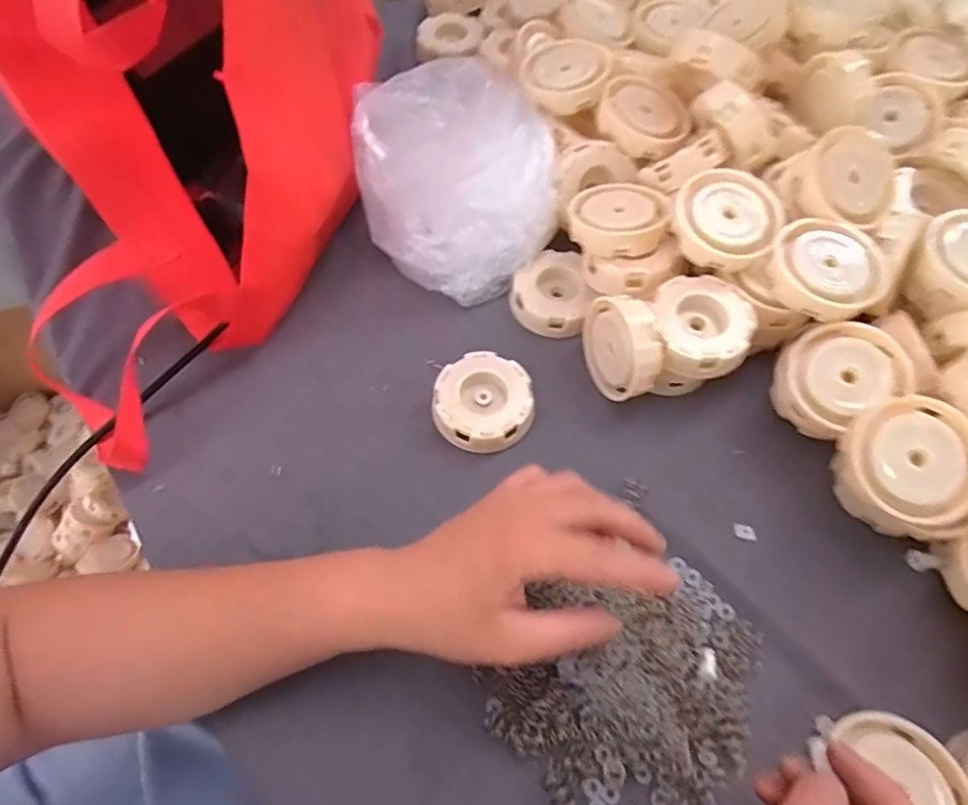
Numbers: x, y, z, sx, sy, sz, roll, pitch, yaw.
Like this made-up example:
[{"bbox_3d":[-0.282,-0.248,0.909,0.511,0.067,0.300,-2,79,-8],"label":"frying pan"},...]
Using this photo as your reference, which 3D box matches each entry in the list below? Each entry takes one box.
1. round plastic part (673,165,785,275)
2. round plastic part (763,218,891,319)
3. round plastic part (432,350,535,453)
[{"bbox_3d":[0.159,-0.120,0.373,0.067,0.019,0.067,0,81,2],"label":"round plastic part"},{"bbox_3d":[0.219,-0.085,0.364,0.069,0.014,0.069,39,82,6],"label":"round plastic part"},{"bbox_3d":[0.000,-0.001,0.380,0.064,0.022,0.063,0,64,0],"label":"round plastic part"}]

